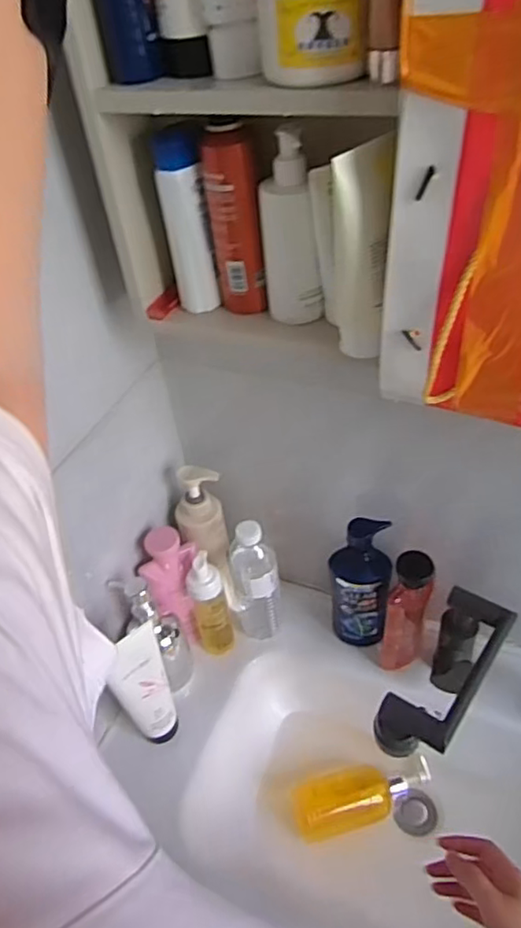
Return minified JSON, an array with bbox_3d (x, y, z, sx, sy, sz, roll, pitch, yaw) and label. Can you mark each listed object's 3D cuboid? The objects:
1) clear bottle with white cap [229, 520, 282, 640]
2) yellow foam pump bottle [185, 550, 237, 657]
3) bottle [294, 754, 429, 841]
[{"bbox_3d":[-0.008,0.158,0.850,0.061,0.228,0.072,-13,44,-7],"label":"clear bottle with white cap"},{"bbox_3d":[-0.071,0.199,0.840,0.051,0.182,0.050,-11,44,-5],"label":"yellow foam pump bottle"},{"bbox_3d":[0.141,0.443,0.808,0.191,0.047,0.065,-14,45,-8],"label":"bottle"}]

